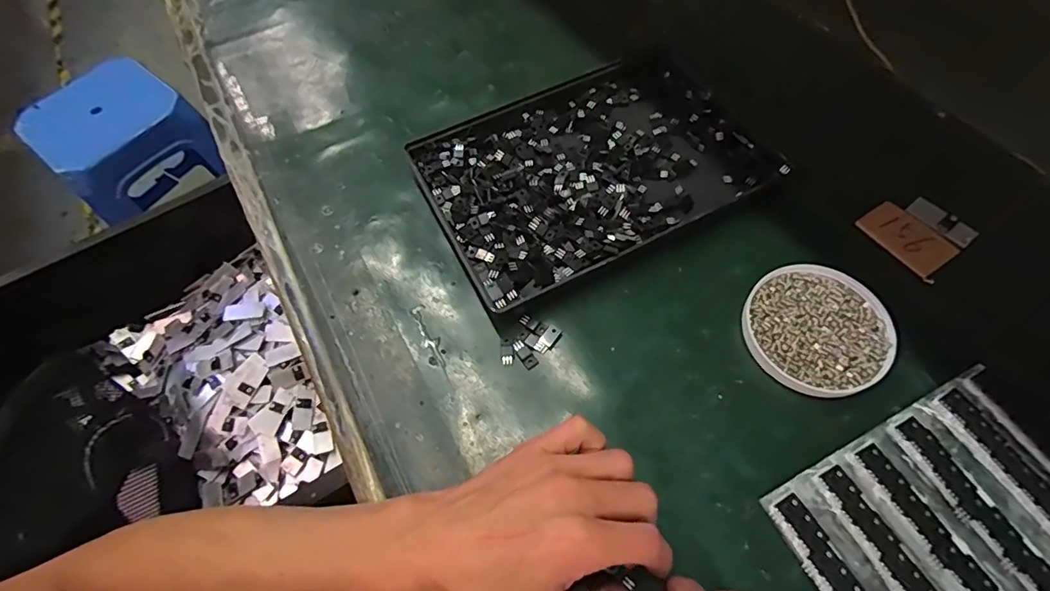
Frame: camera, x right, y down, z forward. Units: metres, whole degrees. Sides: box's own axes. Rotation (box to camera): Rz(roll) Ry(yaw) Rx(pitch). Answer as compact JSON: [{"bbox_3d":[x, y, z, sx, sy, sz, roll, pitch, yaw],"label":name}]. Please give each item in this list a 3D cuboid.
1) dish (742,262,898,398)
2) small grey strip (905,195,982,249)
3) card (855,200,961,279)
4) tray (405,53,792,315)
[{"bbox_3d":[0.212,0.023,0.366,0.099,0.011,0.095,-1,61,3],"label":"dish"},{"bbox_3d":[0.342,-0.061,0.413,0.026,0.004,0.050,-36,65,-16],"label":"small grey strip"},{"bbox_3d":[0.310,-0.048,0.409,0.044,0.004,0.065,-31,64,-14],"label":"card"},{"bbox_3d":[0.059,-0.116,0.446,0.279,0.027,0.200,-25,62,-10],"label":"tray"}]

